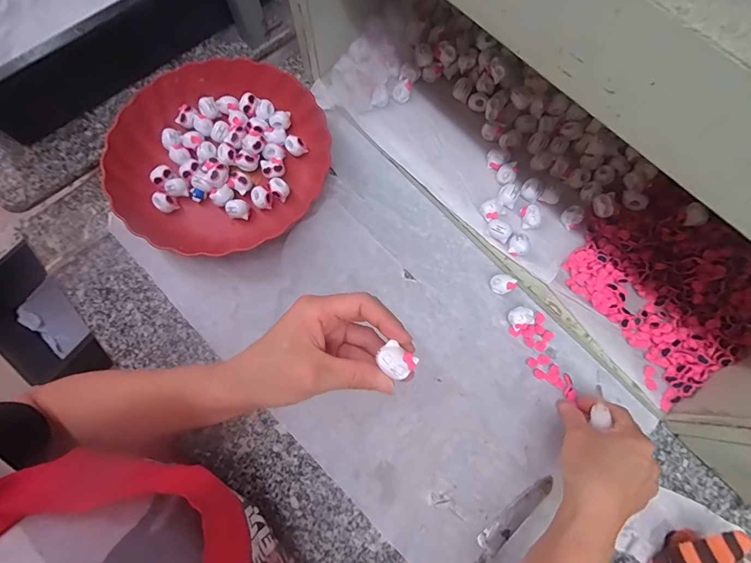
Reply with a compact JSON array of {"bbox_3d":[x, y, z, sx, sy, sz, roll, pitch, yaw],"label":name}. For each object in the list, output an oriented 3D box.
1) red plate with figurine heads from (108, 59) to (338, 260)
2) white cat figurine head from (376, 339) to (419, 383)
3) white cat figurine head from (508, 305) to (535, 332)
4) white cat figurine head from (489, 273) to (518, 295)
[{"bbox_3d":[-0.178,-0.146,0.429,0.232,0.045,0.236,0,75,-1],"label":"red plate with figurine heads"},{"bbox_3d":[0.015,0.056,0.253,0.026,0.008,0.020,33,81,8],"label":"white cat figurine head"},{"bbox_3d":[0.158,0.040,0.405,0.026,0.017,0.023,-21,77,-6],"label":"white cat figurine head"},{"bbox_3d":[0.141,0.003,0.414,0.023,0.018,0.021,-7,75,-3],"label":"white cat figurine head"}]

